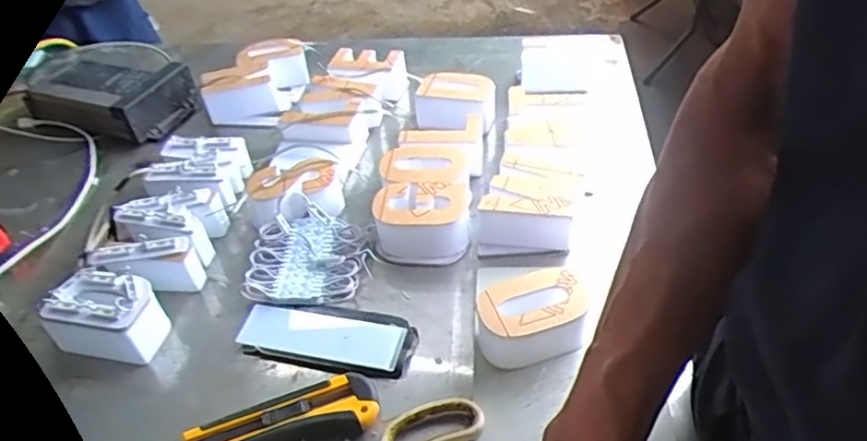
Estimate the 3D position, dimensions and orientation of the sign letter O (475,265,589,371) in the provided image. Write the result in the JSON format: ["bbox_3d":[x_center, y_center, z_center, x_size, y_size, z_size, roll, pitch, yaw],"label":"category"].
[{"bbox_3d":[0.076,0.075,0.490,0.083,0.048,0.054,-15,43,-9],"label":"sign letter O"}]

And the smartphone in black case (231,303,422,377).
[{"bbox_3d":[-0.087,0.094,0.516,0.143,0.015,0.054,7,44,15],"label":"smartphone in black case"}]

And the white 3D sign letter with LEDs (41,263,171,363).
[{"bbox_3d":[-0.266,0.077,0.526,0.089,0.052,0.059,7,44,15],"label":"white 3D sign letter with LEDs"}]

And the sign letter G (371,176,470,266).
[{"bbox_3d":[-0.010,0.004,0.584,0.085,0.050,0.065,-6,43,1],"label":"sign letter G"}]

